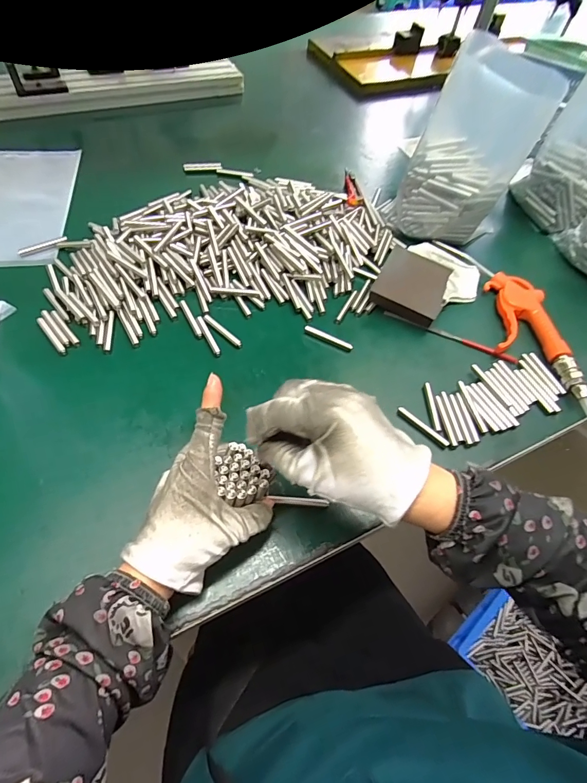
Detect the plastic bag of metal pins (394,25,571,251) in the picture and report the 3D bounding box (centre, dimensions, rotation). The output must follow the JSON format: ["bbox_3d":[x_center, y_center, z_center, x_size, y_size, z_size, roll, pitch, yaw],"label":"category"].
[{"bbox_3d":[0.222,-0.301,0.513,0.135,0.203,0.120,22,58,11],"label":"plastic bag of metal pins"}]

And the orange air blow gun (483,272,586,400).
[{"bbox_3d":[0.271,-0.074,0.469,0.073,0.023,0.180,6,55,-2],"label":"orange air blow gun"}]

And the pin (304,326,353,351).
[{"bbox_3d":[0.039,-0.060,0.453,0.058,0.006,0.009,27,57,13],"label":"pin"}]

